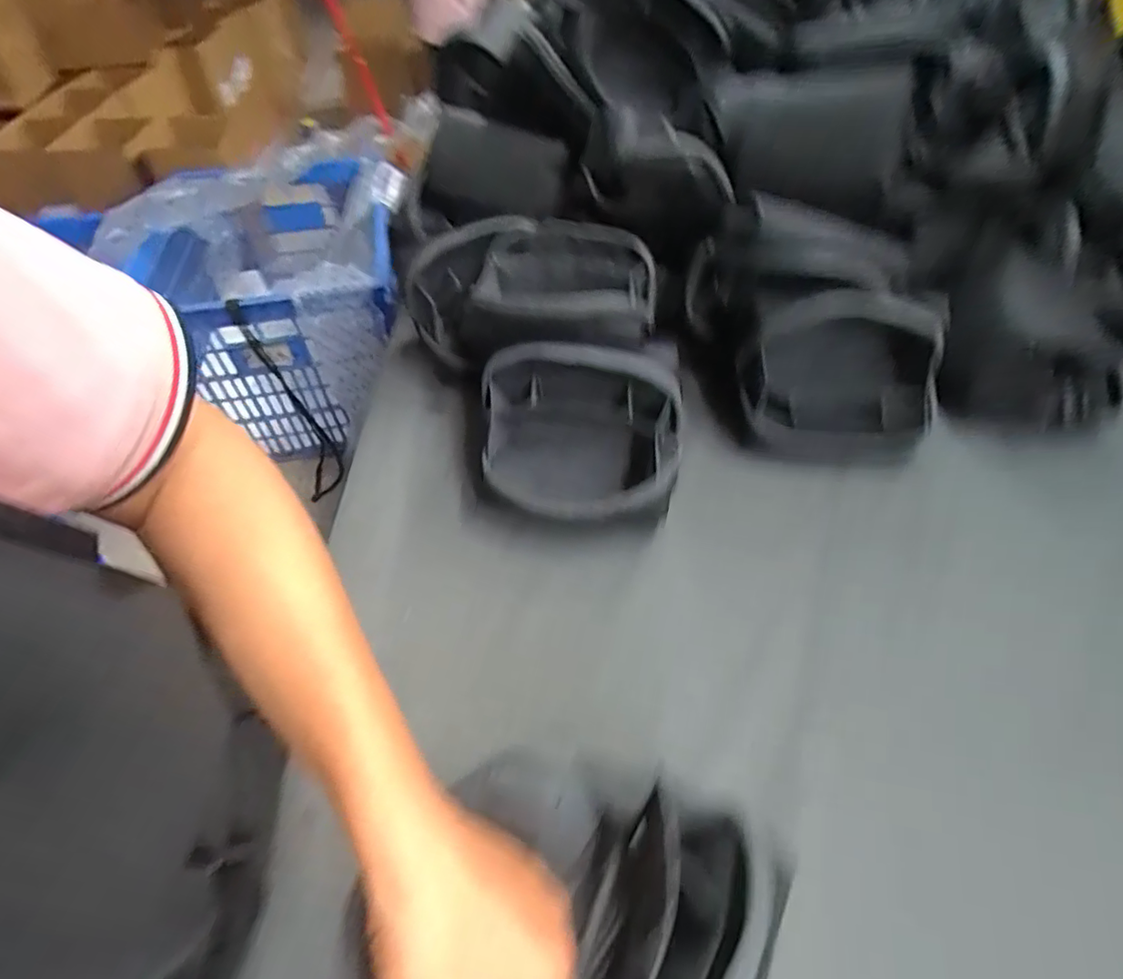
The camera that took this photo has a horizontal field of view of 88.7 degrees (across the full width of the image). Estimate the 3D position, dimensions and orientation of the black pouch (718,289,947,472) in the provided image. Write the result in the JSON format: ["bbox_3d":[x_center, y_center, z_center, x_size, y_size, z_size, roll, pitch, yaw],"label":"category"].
[{"bbox_3d":[0.240,-0.099,0.503,0.184,0.138,0.085,4,48,3],"label":"black pouch"}]

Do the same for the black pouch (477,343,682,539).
[{"bbox_3d":[0.013,-0.048,0.477,0.169,0.142,0.070,9,5,3],"label":"black pouch"}]

